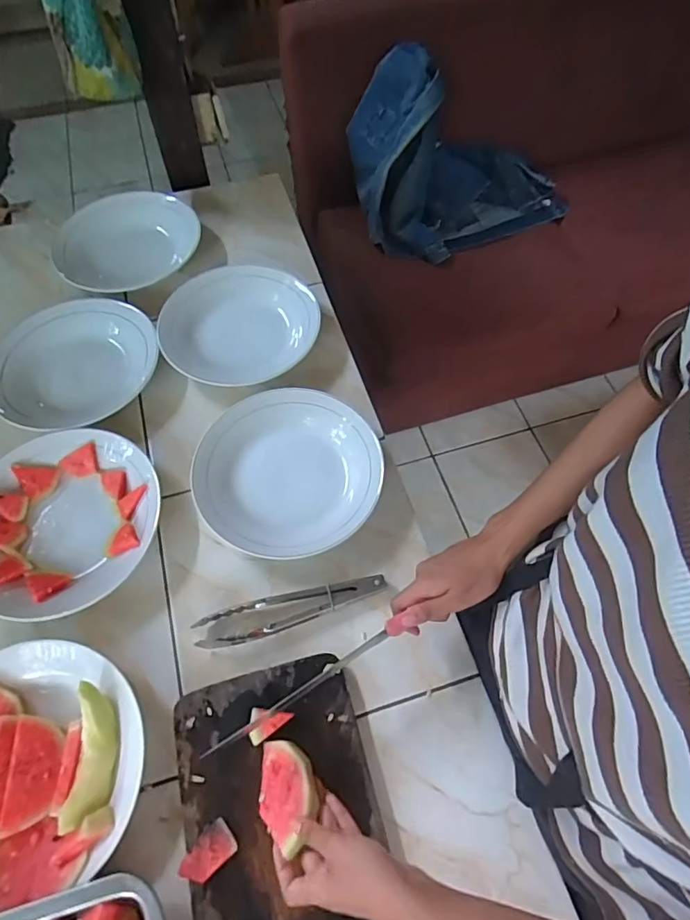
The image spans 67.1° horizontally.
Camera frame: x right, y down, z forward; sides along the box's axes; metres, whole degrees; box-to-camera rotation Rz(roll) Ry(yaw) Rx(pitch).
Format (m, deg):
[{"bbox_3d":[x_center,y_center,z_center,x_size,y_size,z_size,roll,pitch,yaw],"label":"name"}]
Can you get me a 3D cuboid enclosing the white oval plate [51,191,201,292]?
[{"bbox_3d":[-0.342,-0.344,0.811,0.215,0.041,0.153,-28,65,-15],"label":"white oval plate"}]

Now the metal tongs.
[{"bbox_3d":[-0.056,0.163,0.563,0.205,0.016,0.040,-11,61,-6],"label":"metal tongs"}]

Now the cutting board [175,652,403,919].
[{"bbox_3d":[-0.052,0.334,0.460,0.167,0.015,0.282,-13,62,-7],"label":"cutting board"}]

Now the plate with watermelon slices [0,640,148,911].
[{"bbox_3d":[-0.302,0.283,0.480,0.211,0.041,0.199,0,61,0],"label":"plate with watermelon slices"}]

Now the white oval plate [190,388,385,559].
[{"bbox_3d":[-0.071,0.013,0.628,0.223,0.042,0.211,3,61,2],"label":"white oval plate"}]

